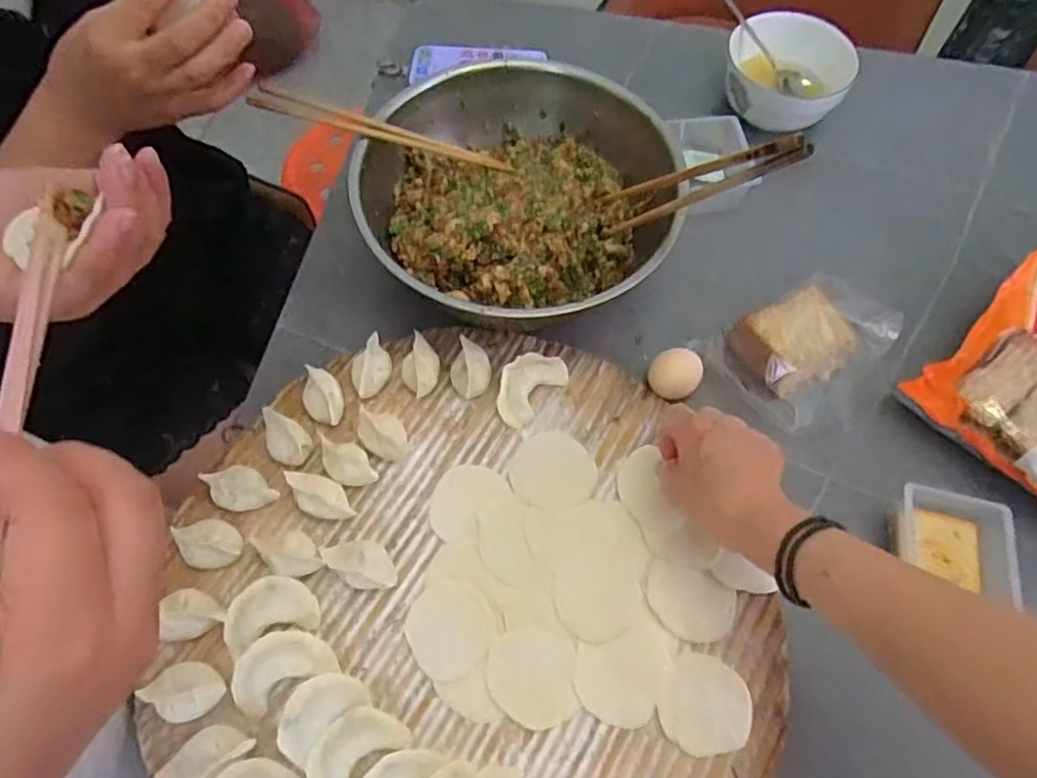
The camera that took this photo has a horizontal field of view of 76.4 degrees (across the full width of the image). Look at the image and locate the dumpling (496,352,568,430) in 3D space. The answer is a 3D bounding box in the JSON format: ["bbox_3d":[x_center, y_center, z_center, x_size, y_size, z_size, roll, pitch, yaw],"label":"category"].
[{"bbox_3d":[0.008,-0.004,0.525,0.040,0.021,0.067,38,68,16],"label":"dumpling"}]

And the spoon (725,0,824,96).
[{"bbox_3d":[0.243,-0.379,0.680,0.199,0.023,0.038,46,67,-11],"label":"spoon"}]

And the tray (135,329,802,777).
[{"bbox_3d":[-0.032,0.142,0.456,0.400,0.033,0.400,1,63,-3],"label":"tray"}]

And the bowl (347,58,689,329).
[{"bbox_3d":[0.001,-0.165,0.573,0.273,0.080,0.252,1,63,-2],"label":"bowl"}]

